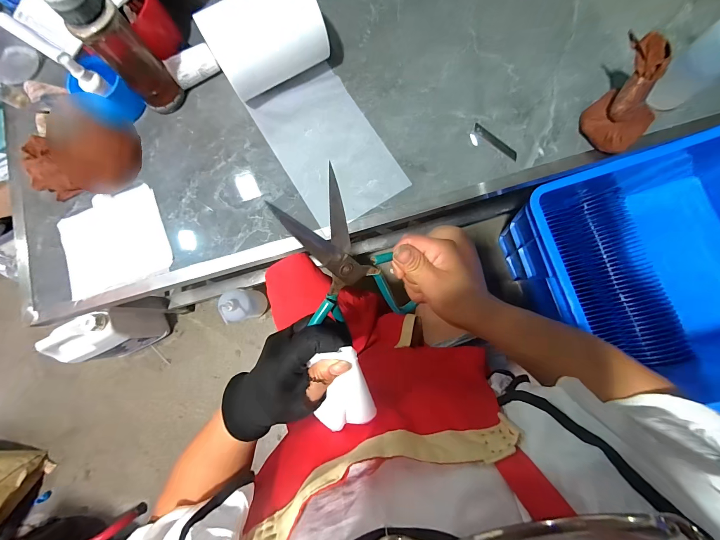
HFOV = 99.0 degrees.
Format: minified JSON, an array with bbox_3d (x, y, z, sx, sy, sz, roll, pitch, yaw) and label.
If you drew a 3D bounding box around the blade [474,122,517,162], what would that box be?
[{"bbox_3d":[0.262,-0.248,0.593,0.102,0.004,0.020,43,78,9],"label":"blade"}]

